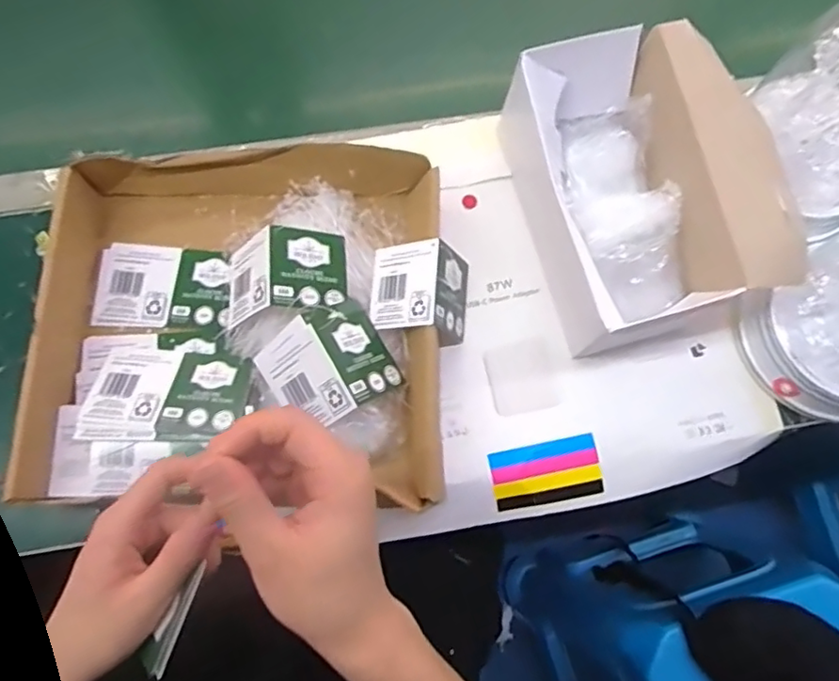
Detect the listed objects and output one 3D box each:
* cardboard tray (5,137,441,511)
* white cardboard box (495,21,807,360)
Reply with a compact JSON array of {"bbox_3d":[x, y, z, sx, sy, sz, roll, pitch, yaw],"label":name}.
[{"bbox_3d":[-0.148,-0.021,0.477,0.322,0.066,0.299,1,75,-1],"label":"cardboard tray"},{"bbox_3d":[0.192,-0.132,0.495,0.187,0.104,0.239,-15,76,-5],"label":"white cardboard box"}]

